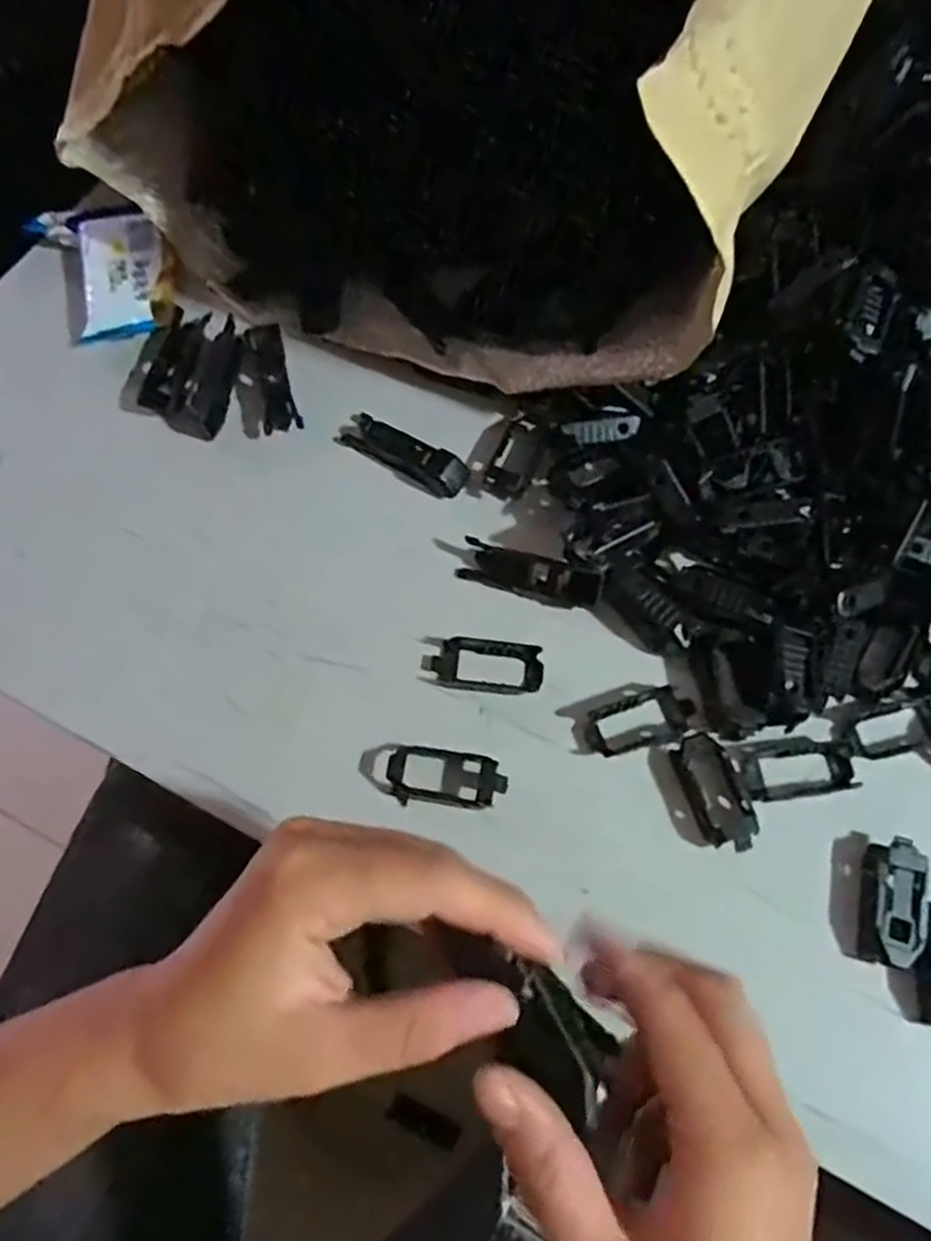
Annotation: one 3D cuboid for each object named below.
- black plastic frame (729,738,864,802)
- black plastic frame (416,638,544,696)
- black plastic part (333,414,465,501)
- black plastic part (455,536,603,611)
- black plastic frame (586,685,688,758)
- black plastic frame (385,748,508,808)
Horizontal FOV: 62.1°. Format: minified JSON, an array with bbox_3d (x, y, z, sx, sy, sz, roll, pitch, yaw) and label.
[{"bbox_3d":[0.146,0.065,0.342,0.050,0.007,0.026,-7,68,-4],"label":"black plastic frame"},{"bbox_3d":[0.008,0.021,0.355,0.055,0.006,0.023,5,68,1],"label":"black plastic frame"},{"bbox_3d":[-0.032,-0.084,0.393,0.069,0.014,0.020,31,70,11],"label":"black plastic part"},{"bbox_3d":[0.031,-0.023,0.371,0.068,0.012,0.027,18,103,9],"label":"black plastic part"},{"bbox_3d":[0.076,0.046,0.347,0.043,0.005,0.024,-18,69,-8],"label":"black plastic frame"},{"bbox_3d":[-0.008,0.067,0.331,0.049,0.013,0.024,4,68,0],"label":"black plastic frame"}]

